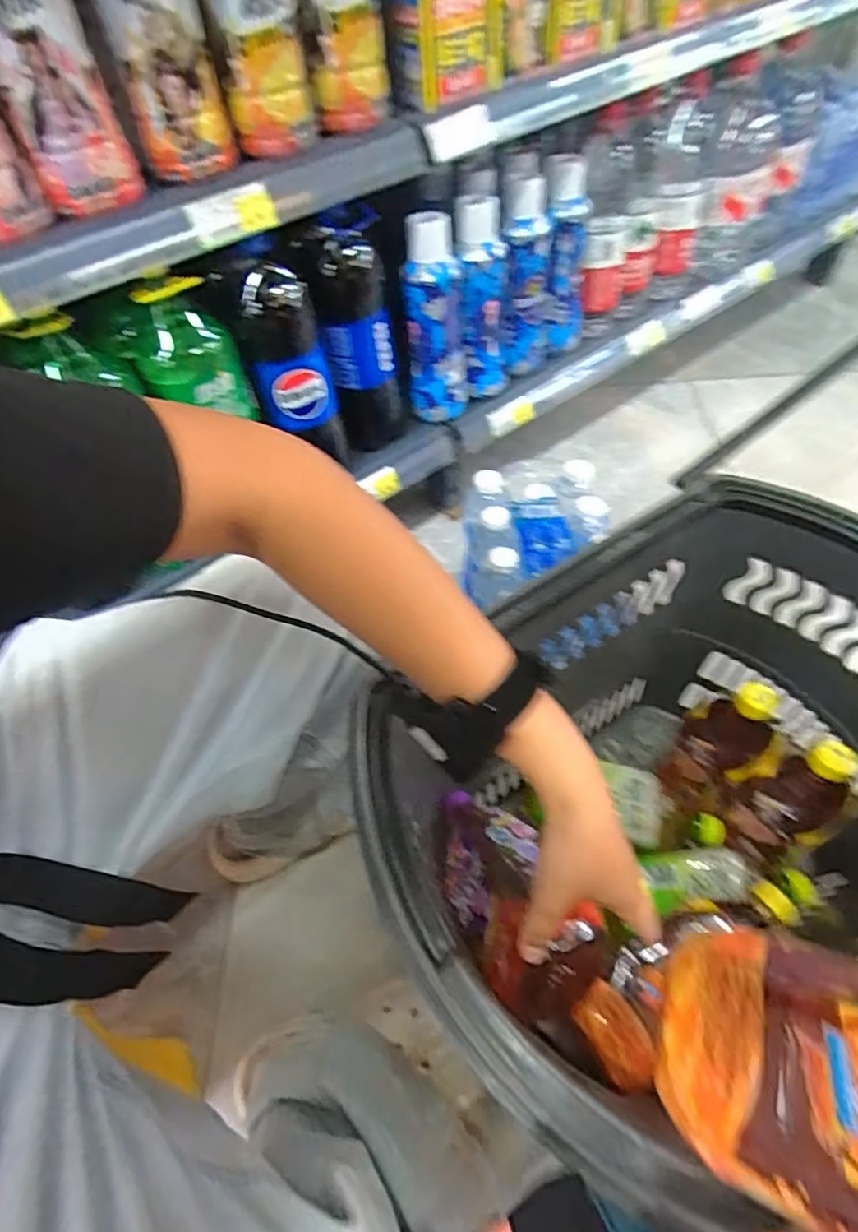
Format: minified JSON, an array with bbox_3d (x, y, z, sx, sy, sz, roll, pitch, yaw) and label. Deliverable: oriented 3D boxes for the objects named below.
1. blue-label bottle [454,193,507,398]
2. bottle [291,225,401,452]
[{"bbox_3d":[0.078,-0.462,0.894,0.076,0.246,0.091,0,54,4],"label":"blue-label bottle"},{"bbox_3d":[-0.104,-0.375,0.850,0.107,0.296,0.103,-8,54,-2],"label":"bottle"}]

